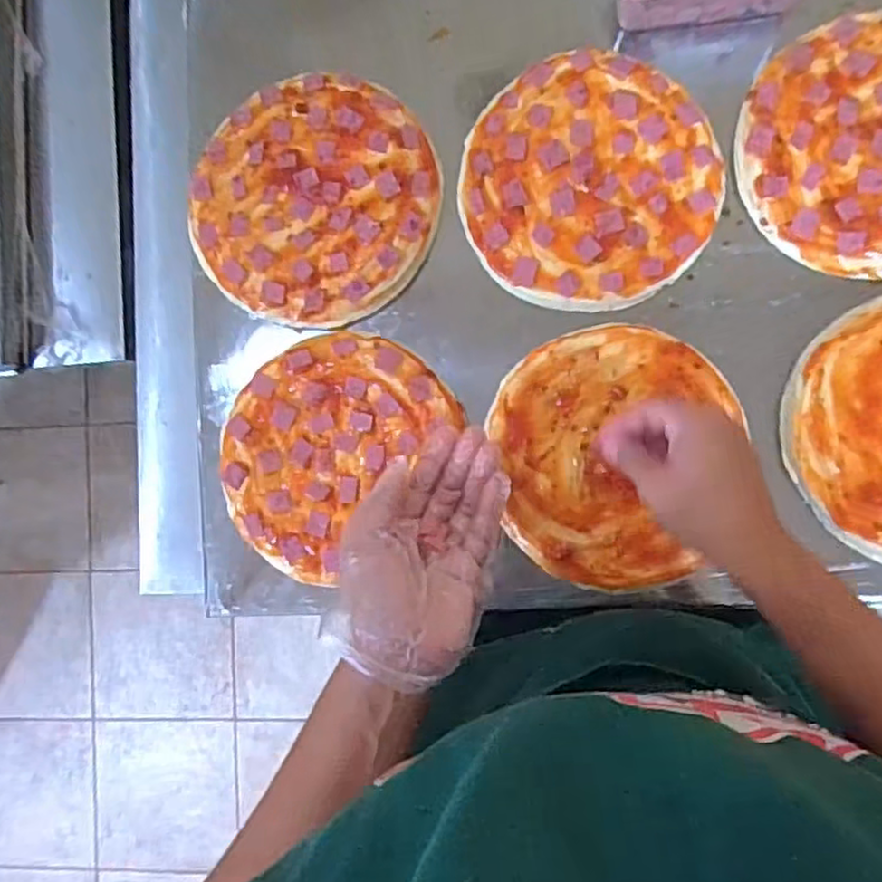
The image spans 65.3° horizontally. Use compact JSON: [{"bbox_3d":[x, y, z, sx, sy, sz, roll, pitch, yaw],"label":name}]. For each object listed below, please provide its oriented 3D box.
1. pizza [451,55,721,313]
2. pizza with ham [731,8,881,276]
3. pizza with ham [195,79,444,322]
[{"bbox_3d":[0.114,-0.204,0.537,0.191,0.012,0.193,0,88,7],"label":"pizza"},{"bbox_3d":[0.330,-0.223,0.519,0.196,0.029,0.188,0,88,7],"label":"pizza with ham"},{"bbox_3d":[-0.103,-0.196,0.556,0.191,0.012,0.197,23,91,7],"label":"pizza with ham"}]

